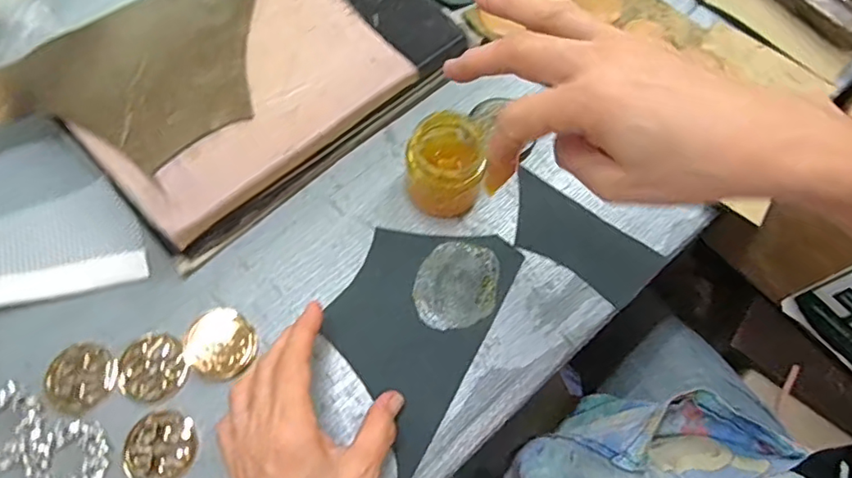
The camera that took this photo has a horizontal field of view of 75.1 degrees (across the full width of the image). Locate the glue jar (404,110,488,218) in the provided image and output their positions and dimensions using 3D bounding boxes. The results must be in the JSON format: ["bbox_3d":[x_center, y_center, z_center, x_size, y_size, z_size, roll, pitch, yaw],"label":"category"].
[{"bbox_3d":[0.012,-0.051,0.415,0.053,0.062,0.064,10,67,2],"label":"glue jar"}]

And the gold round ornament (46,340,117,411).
[{"bbox_3d":[-0.234,0.093,0.376,0.041,0.004,0.045,1,67,-2],"label":"gold round ornament"}]

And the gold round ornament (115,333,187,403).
[{"bbox_3d":[-0.188,0.087,0.380,0.045,0.004,0.046,1,67,-2],"label":"gold round ornament"}]

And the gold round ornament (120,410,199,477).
[{"bbox_3d":[-0.173,0.135,0.360,0.046,0.004,0.044,1,67,-2],"label":"gold round ornament"}]

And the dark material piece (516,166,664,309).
[{"bbox_3d":[0.117,0.000,0.434,0.123,0.005,0.056,35,69,8],"label":"dark material piece"}]

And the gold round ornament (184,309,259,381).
[{"bbox_3d":[-0.144,0.072,0.386,0.046,0.008,0.047,1,67,-2],"label":"gold round ornament"}]

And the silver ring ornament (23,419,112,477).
[{"bbox_3d":[-0.229,0.142,0.353,0.050,0.005,0.049,8,67,0],"label":"silver ring ornament"}]

